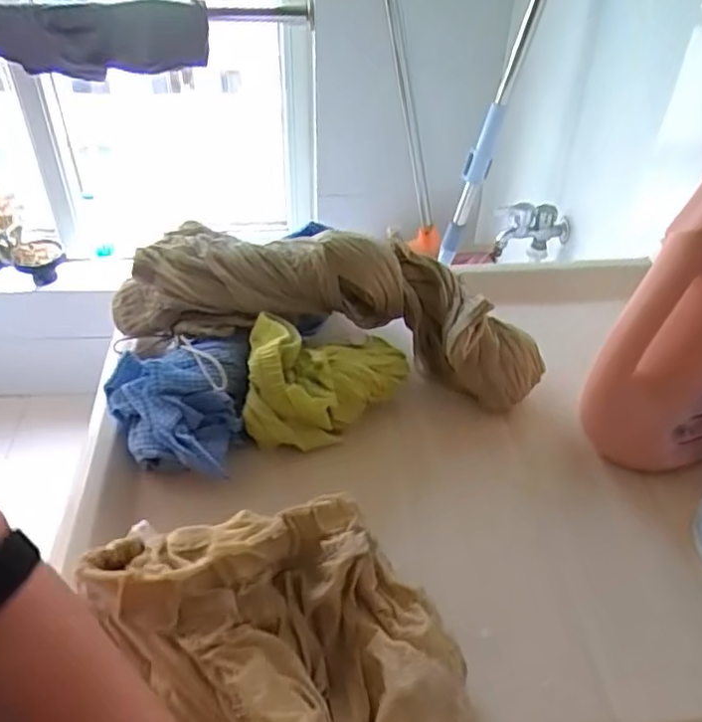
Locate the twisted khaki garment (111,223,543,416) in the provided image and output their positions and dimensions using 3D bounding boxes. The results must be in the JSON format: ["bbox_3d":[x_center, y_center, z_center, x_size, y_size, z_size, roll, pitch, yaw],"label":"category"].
[{"bbox_3d":[-0.018,-0.044,0.563,0.348,0.114,0.082,5,41,5],"label":"twisted khaki garment"}]

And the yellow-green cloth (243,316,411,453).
[{"bbox_3d":[-0.019,0.015,0.519,0.124,0.078,0.082,2,41,1],"label":"yellow-green cloth"}]

